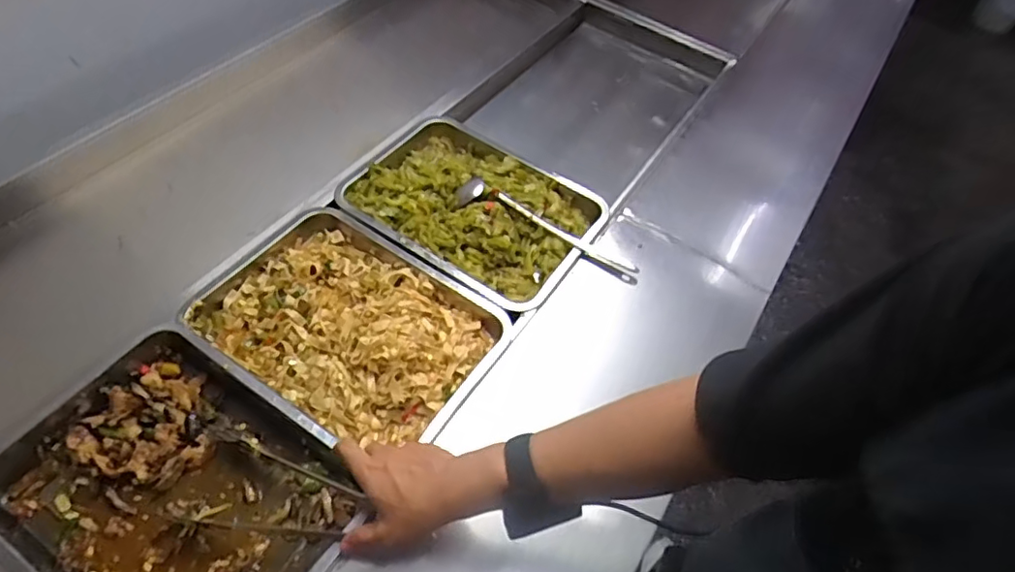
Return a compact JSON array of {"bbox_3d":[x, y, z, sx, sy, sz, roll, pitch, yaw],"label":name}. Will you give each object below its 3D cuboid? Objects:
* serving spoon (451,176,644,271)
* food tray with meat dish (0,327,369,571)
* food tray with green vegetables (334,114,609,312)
[{"bbox_3d":[0.058,-0.092,0.870,0.291,0.030,0.049,23,56,11],"label":"serving spoon"},{"bbox_3d":[-0.347,0.212,0.621,0.373,0.046,0.252,29,57,15],"label":"food tray with meat dish"},{"bbox_3d":[-0.050,-0.126,0.898,0.355,0.051,0.273,30,57,15],"label":"food tray with green vegetables"}]

